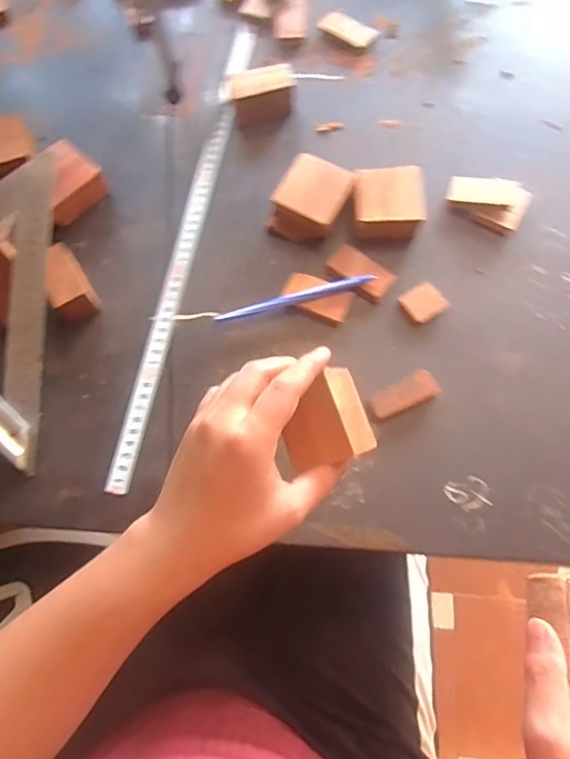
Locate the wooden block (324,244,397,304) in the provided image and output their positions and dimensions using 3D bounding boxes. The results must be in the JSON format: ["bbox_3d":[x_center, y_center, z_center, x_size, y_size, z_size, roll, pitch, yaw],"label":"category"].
[{"bbox_3d":[0.065,-0.092,0.463,0.056,0.014,0.030,33,76,11],"label":"wooden block"}]

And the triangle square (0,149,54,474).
[{"bbox_3d":[-0.255,-0.058,0.415,0.125,0.014,0.244,1,84,-18],"label":"triangle square"}]

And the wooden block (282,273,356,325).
[{"bbox_3d":[0.029,-0.070,0.459,0.057,0.010,0.032,23,74,9],"label":"wooden block"}]

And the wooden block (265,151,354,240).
[{"bbox_3d":[0.023,-0.158,0.478,0.056,0.035,0.069,27,75,10],"label":"wooden block"}]

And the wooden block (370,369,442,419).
[{"bbox_3d":[0.095,0.013,0.429,0.056,0.018,0.022,-23,73,-6],"label":"wooden block"}]

